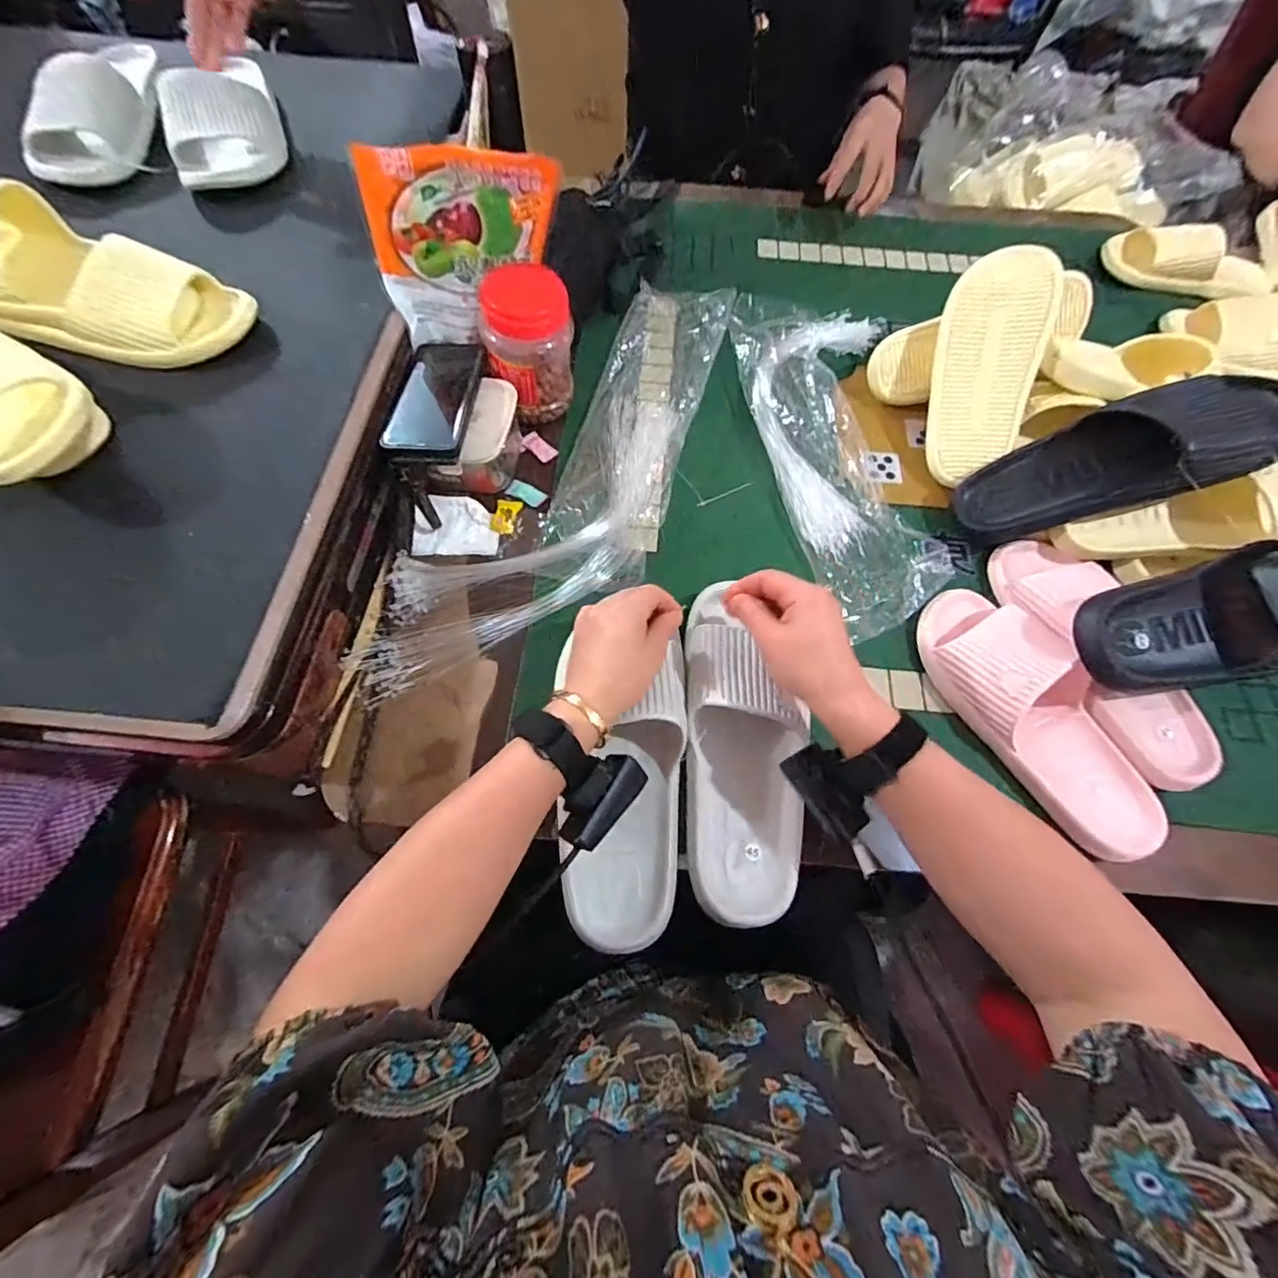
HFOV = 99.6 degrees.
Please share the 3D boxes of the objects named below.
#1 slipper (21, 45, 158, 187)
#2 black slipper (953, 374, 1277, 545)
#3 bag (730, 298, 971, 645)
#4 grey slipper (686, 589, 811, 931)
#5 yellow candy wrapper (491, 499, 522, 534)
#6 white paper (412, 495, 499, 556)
[{"bbox_3d":[-0.638,-0.635,0.640,0.085,0.067,0.229,11,67,2],"label":"slipper"},{"bbox_3d":[0.460,-0.171,0.519,0.269,0.078,0.111,-17,62,33],"label":"black slipper"},{"bbox_3d":[0.234,-0.217,0.611,0.184,0.040,0.446,-6,67,-6],"label":"bag"},{"bbox_3d":[0.086,0.086,0.461,0.098,0.075,0.275,-4,77,-5],"label":"grey slipper"},{"bbox_3d":[-0.144,-0.133,0.581,0.028,0.005,0.043,13,67,2],"label":"yellow candy wrapper"},{"bbox_3d":[-0.194,-0.122,0.579,0.089,0.008,0.074,0,67,-3],"label":"white paper"}]

